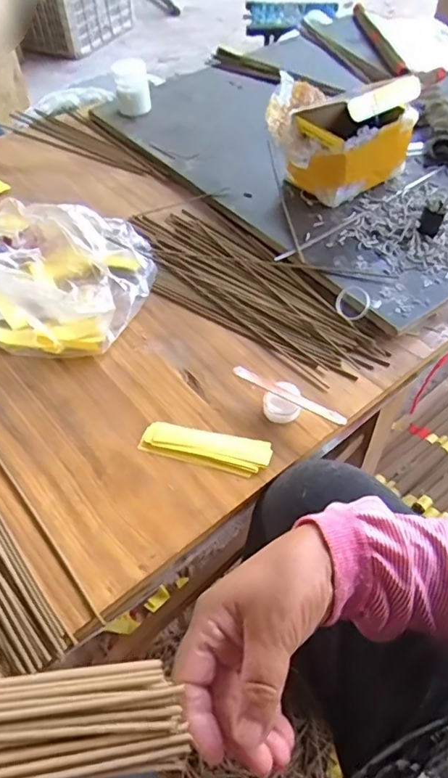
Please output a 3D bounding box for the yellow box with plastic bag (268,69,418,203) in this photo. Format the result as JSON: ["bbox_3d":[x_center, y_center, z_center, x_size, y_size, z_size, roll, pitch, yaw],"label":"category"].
[{"bbox_3d":[0.156,-0.359,0.729,0.165,0.106,0.178,-36,59,-21],"label":"yellow box with plastic bag"}]

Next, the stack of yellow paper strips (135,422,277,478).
[{"bbox_3d":[-0.018,0.057,0.507,0.123,0.006,0.039,8,54,10],"label":"stack of yellow paper strips"}]

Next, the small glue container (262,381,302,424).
[{"bbox_3d":[0.060,0.016,0.529,0.038,0.028,0.034,-39,59,-22],"label":"small glue container"}]

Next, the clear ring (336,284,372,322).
[{"bbox_3d":[0.149,-0.099,0.606,0.040,0.012,0.040,-5,78,23],"label":"clear ring"}]

